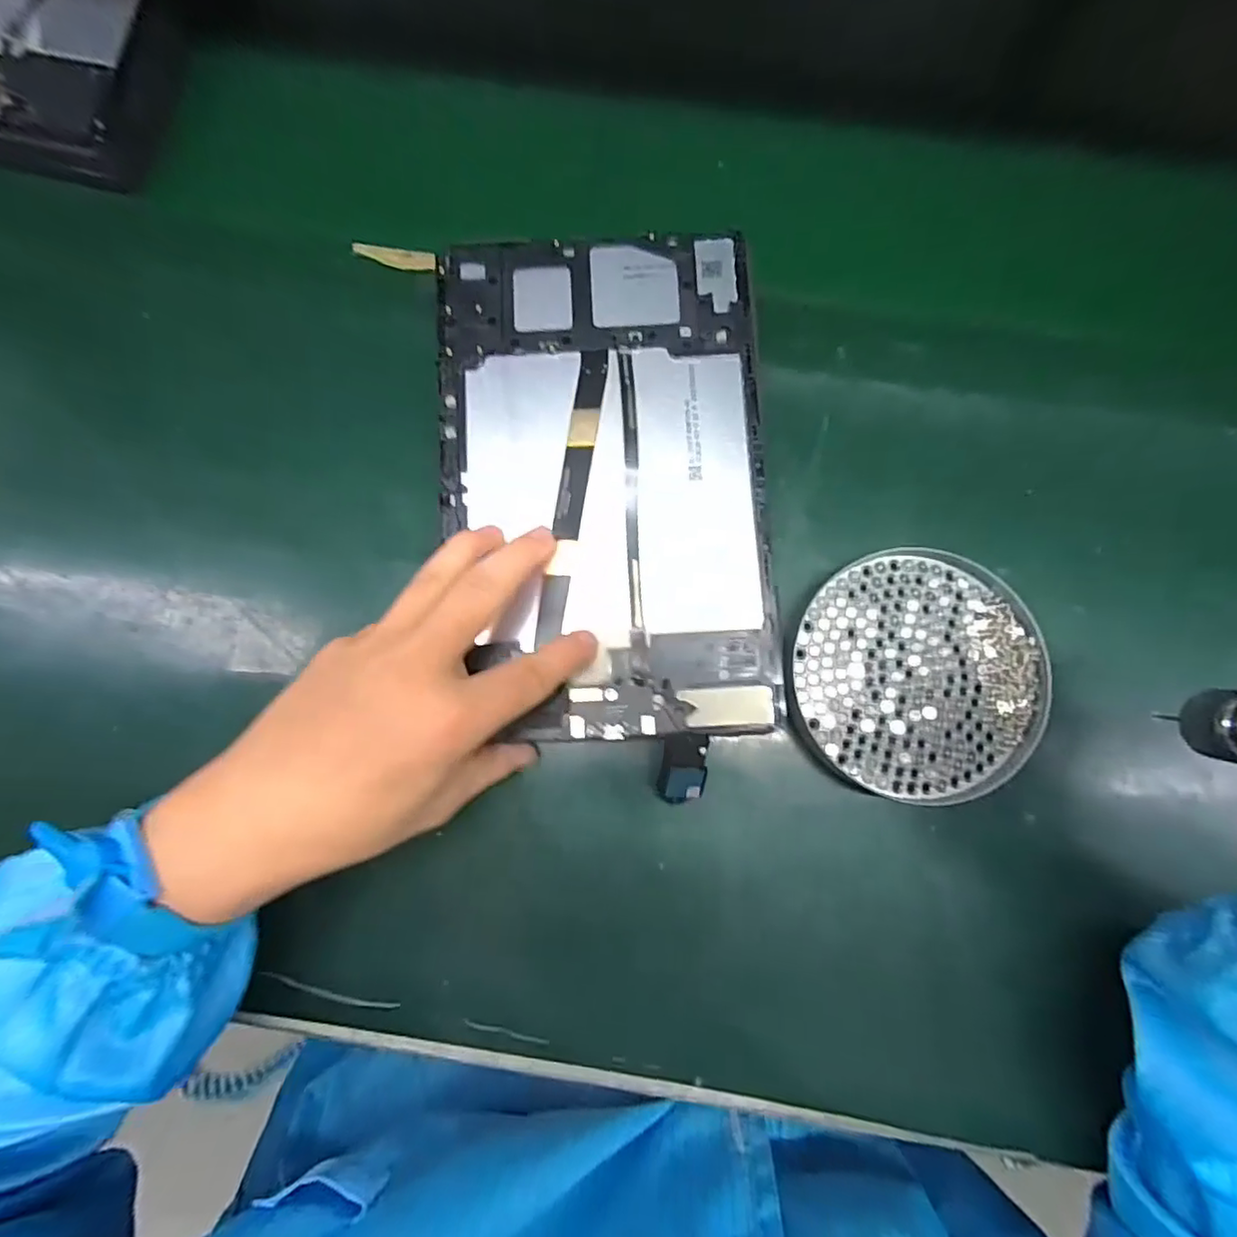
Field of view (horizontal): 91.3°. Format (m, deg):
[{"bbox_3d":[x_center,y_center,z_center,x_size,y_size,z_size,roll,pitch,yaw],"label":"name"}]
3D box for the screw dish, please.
[{"bbox_3d":[0.139,0.026,0.283,0.109,0.022,0.112,0,82,0],"label":"screw dish"}]

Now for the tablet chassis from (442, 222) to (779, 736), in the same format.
[{"bbox_3d":[-0.005,-0.065,0.279,0.148,0.008,0.233,-2,82,0],"label":"tablet chassis"}]

